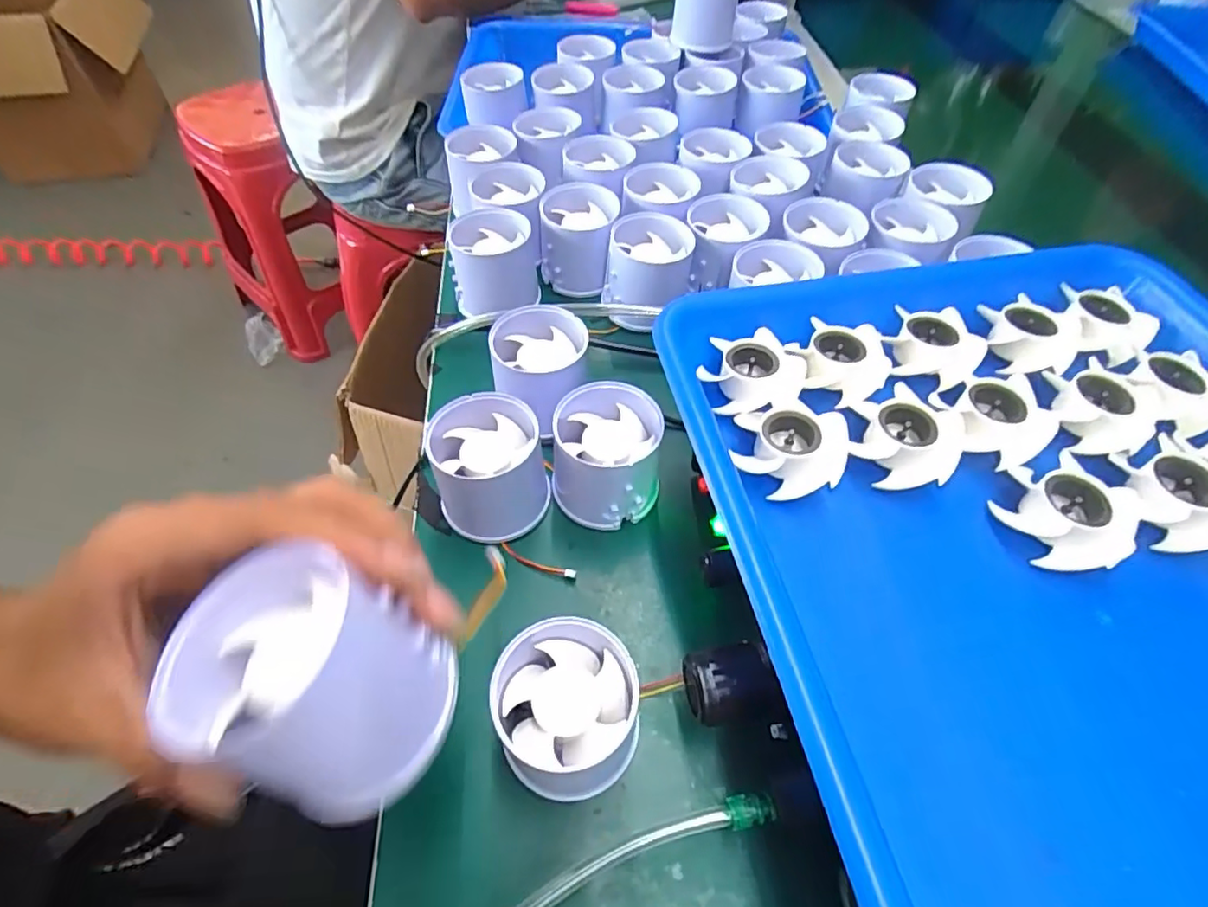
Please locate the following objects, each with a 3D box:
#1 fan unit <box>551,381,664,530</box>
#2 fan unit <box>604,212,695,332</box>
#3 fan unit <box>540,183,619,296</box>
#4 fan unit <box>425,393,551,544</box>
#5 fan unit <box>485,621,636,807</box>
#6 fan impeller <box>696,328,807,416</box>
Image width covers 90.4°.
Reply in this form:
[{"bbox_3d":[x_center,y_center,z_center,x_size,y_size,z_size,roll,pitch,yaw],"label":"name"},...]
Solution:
[{"bbox_3d":[0.001,0.003,0.299,0.051,0.057,0.053,5,53,3],"label":"fan unit"},{"bbox_3d":[0.029,-0.116,0.383,0.050,0.049,0.053,10,54,7],"label":"fan unit"},{"bbox_3d":[-0.017,-0.143,0.402,0.050,0.050,0.055,5,53,3],"label":"fan unit"},{"bbox_3d":[-0.056,0.009,0.296,0.054,0.049,0.055,-15,55,-12],"label":"fan unit"},{"bbox_3d":[-0.015,0.097,0.230,0.059,0.052,0.060,-2,53,-2],"label":"fan unit"},{"bbox_3d":[0.065,-0.035,0.264,0.041,0.017,0.037,-11,54,-9],"label":"fan impeller"}]

